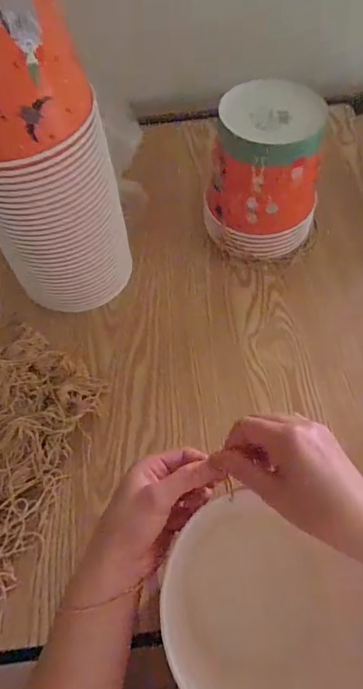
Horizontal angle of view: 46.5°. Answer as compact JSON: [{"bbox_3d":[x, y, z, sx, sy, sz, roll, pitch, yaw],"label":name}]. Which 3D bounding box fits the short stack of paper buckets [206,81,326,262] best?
[{"bbox_3d":[0.115,-0.218,0.567,0.147,0.185,0.124,-31,63,-15],"label":"short stack of paper buckets"}]

